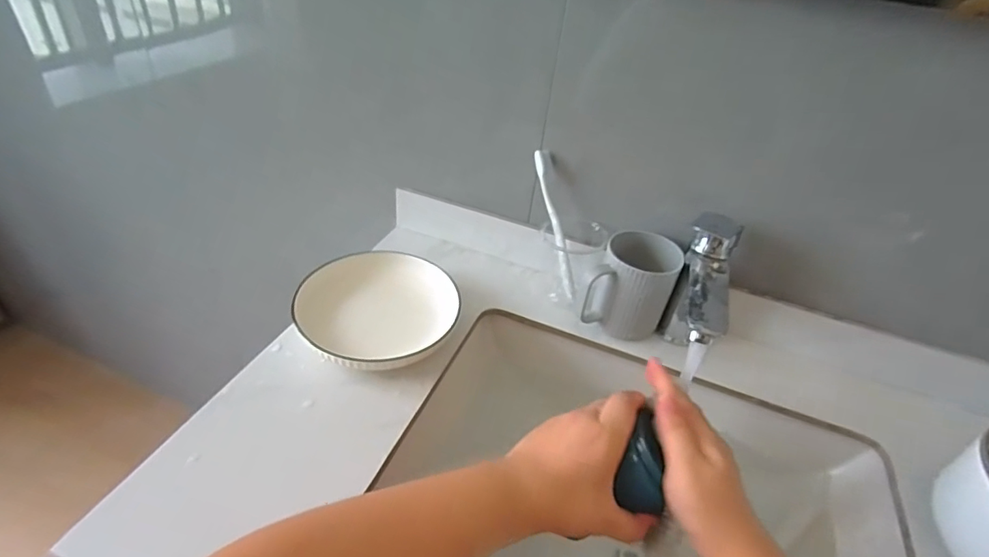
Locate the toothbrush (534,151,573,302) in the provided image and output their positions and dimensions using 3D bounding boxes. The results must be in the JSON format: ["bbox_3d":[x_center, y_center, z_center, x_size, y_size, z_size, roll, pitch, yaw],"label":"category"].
[{"bbox_3d":[0.074,-0.061,0.594,0.015,0.176,0.014,-20,13,-30],"label":"toothbrush"}]

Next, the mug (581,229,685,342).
[{"bbox_3d":[0.156,0.009,0.576,0.085,0.098,0.091,23,42,18],"label":"mug"}]

